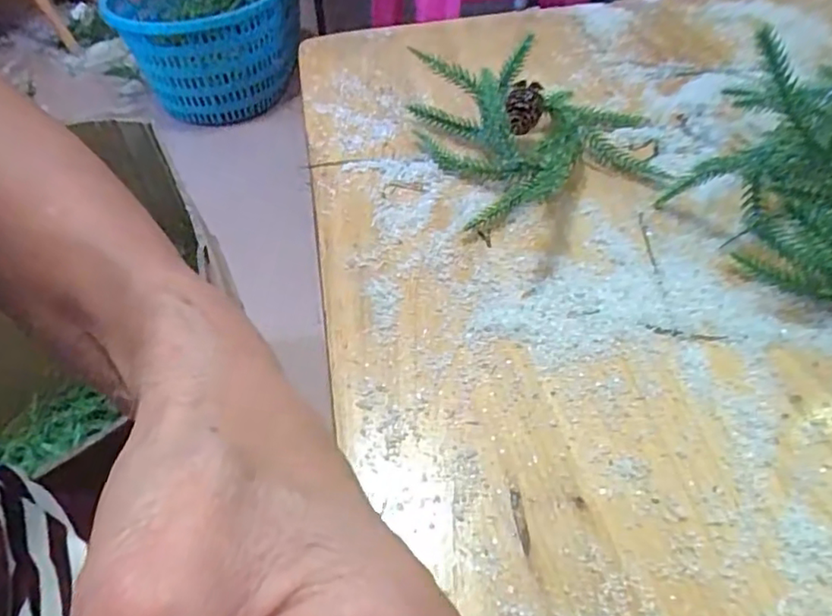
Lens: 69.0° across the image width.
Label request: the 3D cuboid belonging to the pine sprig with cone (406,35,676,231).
[{"bbox_3d":[0.068,-0.103,0.326,0.122,0.038,0.109,-15,50,-9],"label":"pine sprig with cone"}]

